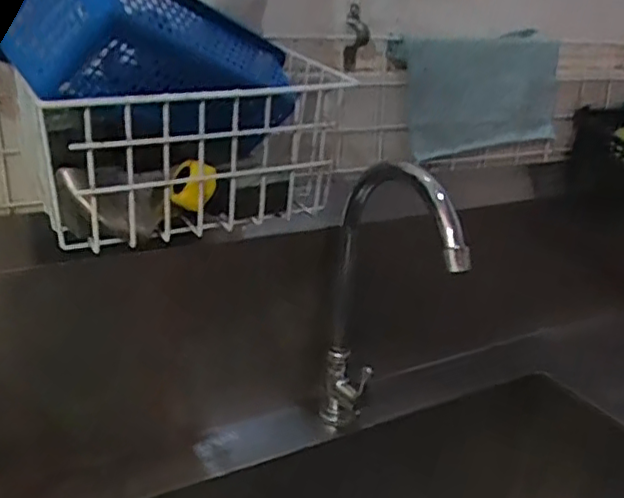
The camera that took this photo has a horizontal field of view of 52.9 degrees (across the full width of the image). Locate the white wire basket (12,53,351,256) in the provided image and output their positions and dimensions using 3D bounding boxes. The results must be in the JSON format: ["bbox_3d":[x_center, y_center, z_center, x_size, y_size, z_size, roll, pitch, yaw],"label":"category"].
[{"bbox_3d":[-0.073,-0.065,0.421,0.204,0.100,0.098,-7,24,-25],"label":"white wire basket"}]

